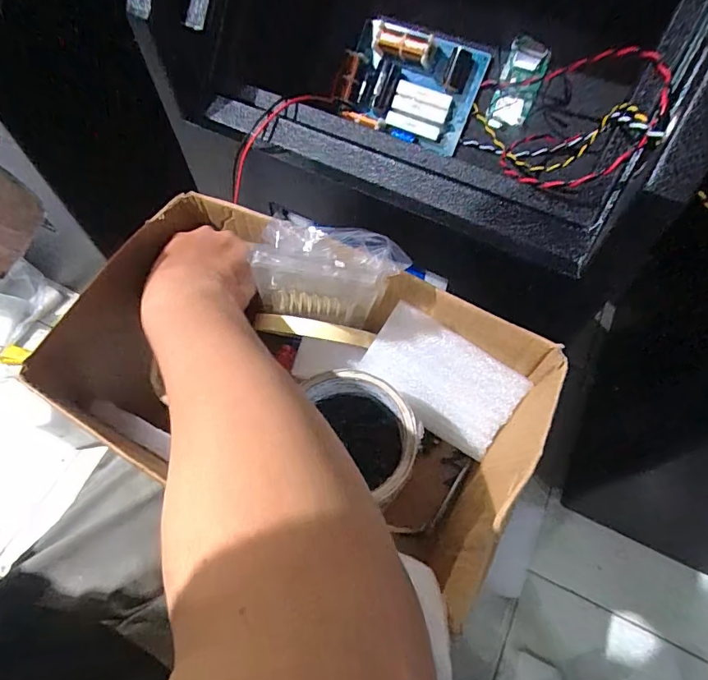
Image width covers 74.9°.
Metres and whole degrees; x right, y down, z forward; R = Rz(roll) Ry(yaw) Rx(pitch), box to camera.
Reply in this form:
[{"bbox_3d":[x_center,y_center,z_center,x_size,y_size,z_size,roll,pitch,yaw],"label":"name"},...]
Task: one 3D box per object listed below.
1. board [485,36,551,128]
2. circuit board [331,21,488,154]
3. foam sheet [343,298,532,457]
[{"bbox_3d":[0.171,-0.266,0.484,0.041,0.082,0.012,25,28,15],"label":"board"},{"bbox_3d":[0.058,-0.285,0.519,0.156,0.108,0.027,22,20,9],"label":"circuit board"},{"bbox_3d":[0.062,0.030,0.337,0.110,0.005,0.071,33,107,3],"label":"foam sheet"}]

